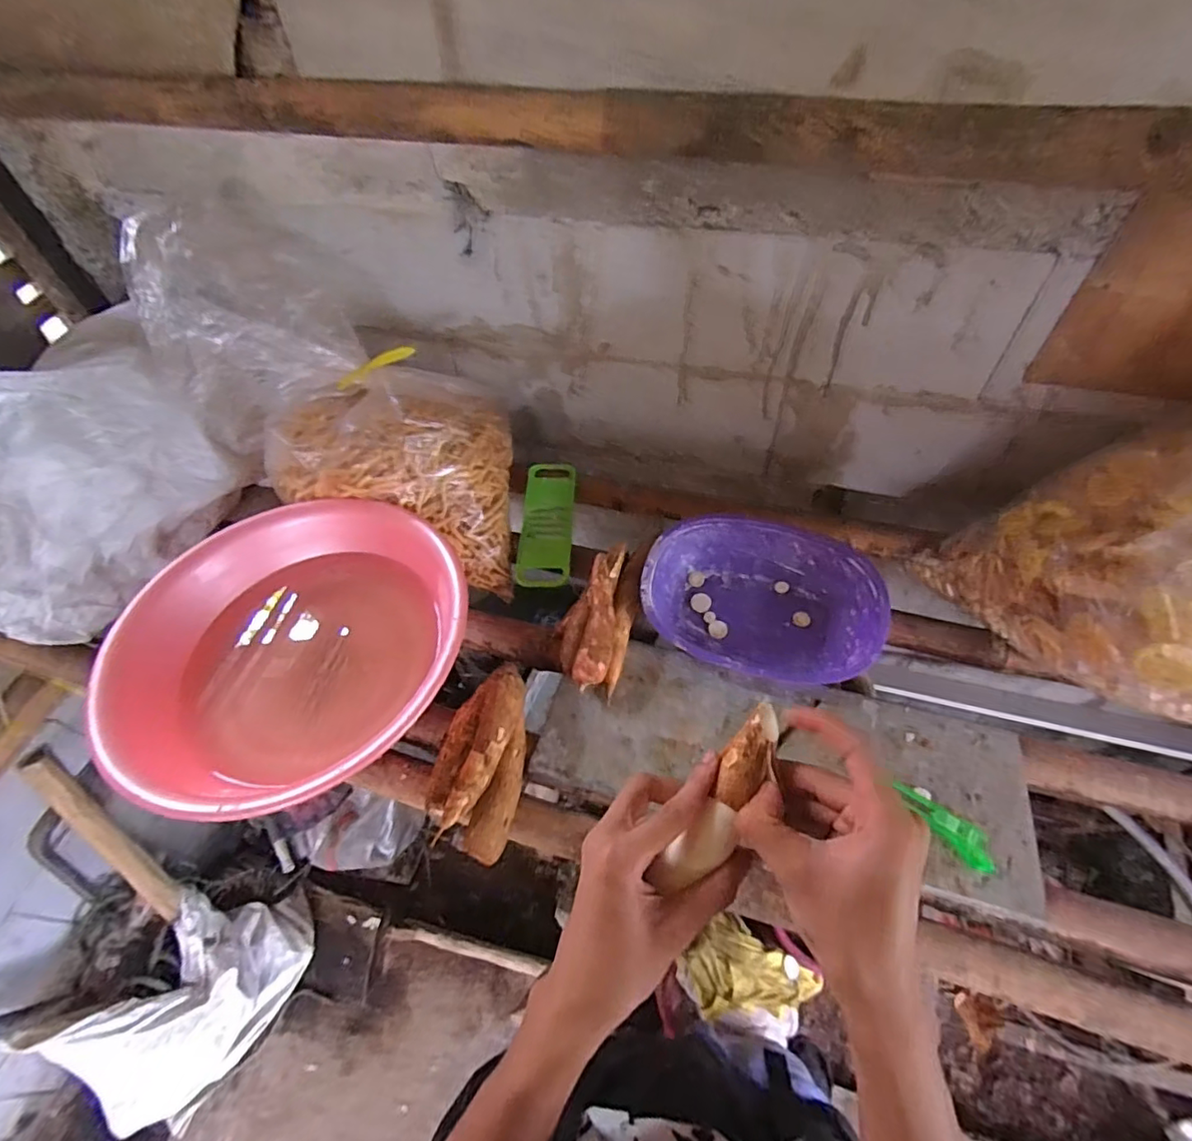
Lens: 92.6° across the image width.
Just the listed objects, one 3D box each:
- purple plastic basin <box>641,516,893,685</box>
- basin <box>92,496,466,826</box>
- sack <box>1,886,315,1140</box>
[{"bbox_3d":[0.217,0.048,0.770,0.295,0.092,0.210,12,55,12],"label":"purple plastic basin"},{"bbox_3d":[-0.360,0.112,0.703,0.392,0.158,0.381,-1,53,2],"label":"basin"},{"bbox_3d":[-0.826,0.871,1.163,0.234,0.329,0.443,25,58,20],"label":"sack"}]

